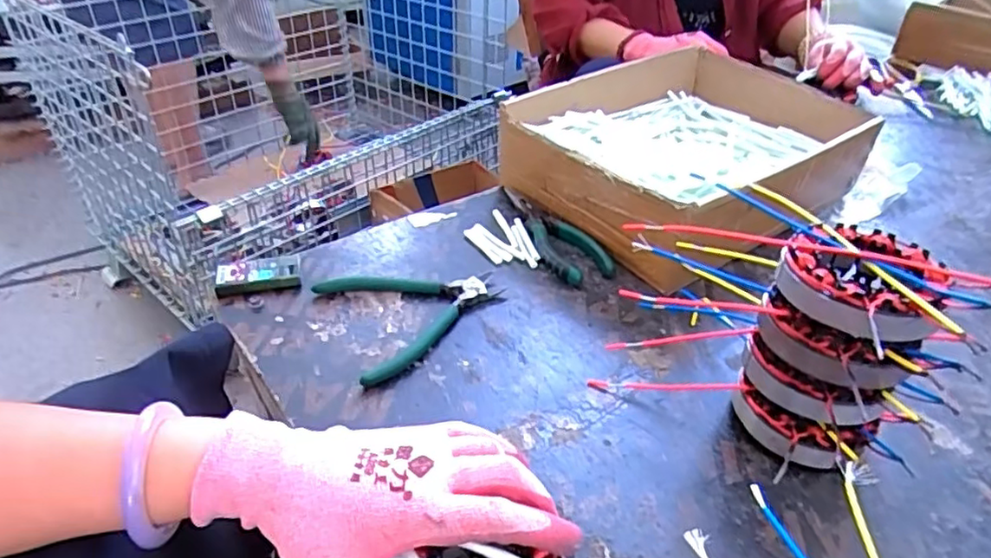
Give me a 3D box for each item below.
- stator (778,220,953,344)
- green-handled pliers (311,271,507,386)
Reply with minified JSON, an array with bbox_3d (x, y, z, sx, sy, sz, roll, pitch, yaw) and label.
[{"bbox_3d":[0.208,0.001,0.360,0.080,0.032,0.088,26,43,29],"label":"stator"},{"bbox_3d":[-0.061,0.021,0.507,0.138,0.013,0.117,-18,41,-24],"label":"green-handled pliers"}]

